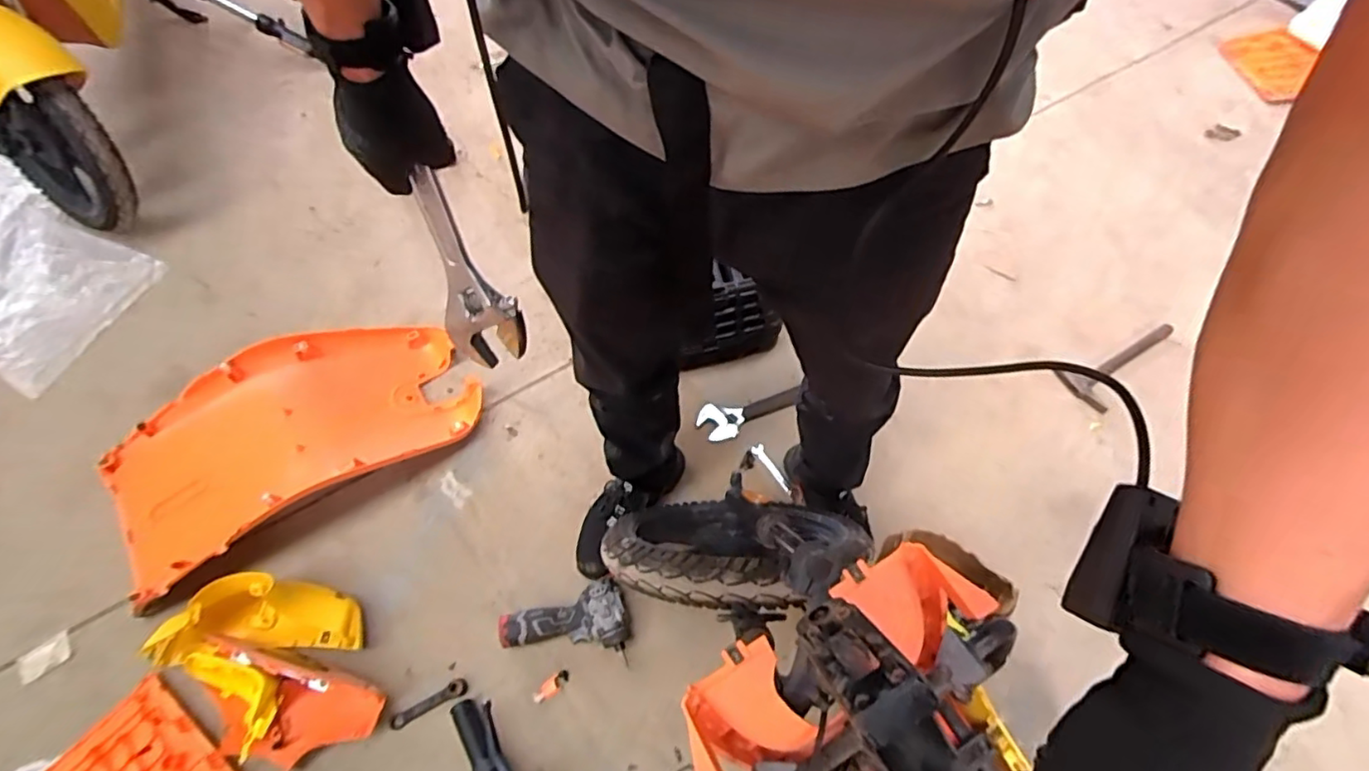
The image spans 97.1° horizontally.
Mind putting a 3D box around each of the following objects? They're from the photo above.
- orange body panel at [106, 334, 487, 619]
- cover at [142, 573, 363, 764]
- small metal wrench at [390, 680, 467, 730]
[{"bbox_3d":[-0.715,0.085,1.095,0.628,0.149,0.323,-33,70,-14],"label":"orange body panel"},{"bbox_3d":[-0.679,0.365,0.962,0.299,0.128,0.121,-4,66,-2],"label":"cover"},{"bbox_3d":[-0.407,0.509,0.965,0.122,0.011,0.028,-24,67,-15],"label":"small metal wrench"}]

